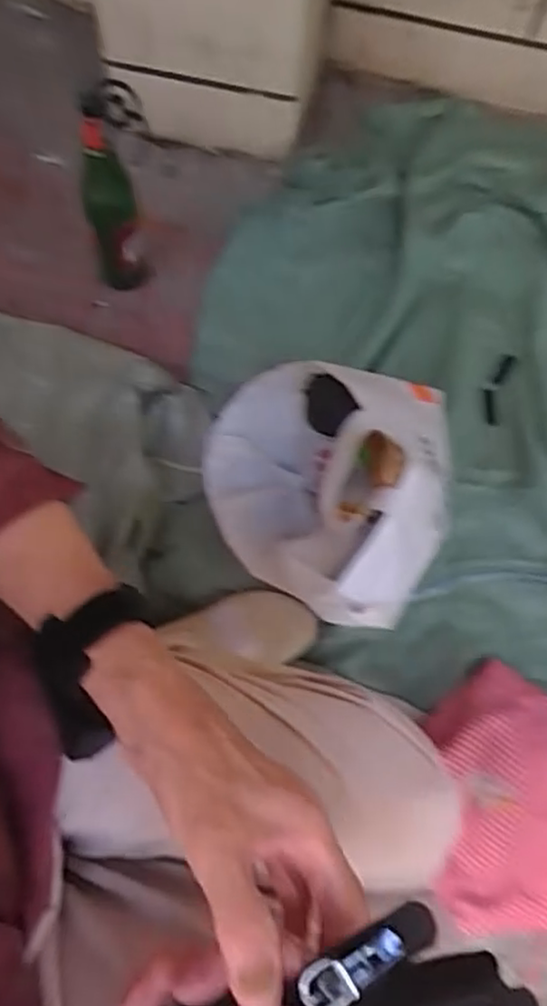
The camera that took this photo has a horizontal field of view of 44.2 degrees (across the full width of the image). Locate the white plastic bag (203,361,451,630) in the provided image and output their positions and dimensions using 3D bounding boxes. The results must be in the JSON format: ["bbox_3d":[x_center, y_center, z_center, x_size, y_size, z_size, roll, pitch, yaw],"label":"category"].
[{"bbox_3d":[0.065,-0.010,0.777,0.281,0.254,0.277,-2,68,-3],"label":"white plastic bag"}]

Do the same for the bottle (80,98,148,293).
[{"bbox_3d":[-0.208,-0.372,0.874,0.072,0.280,0.057,-11,70,-9],"label":"bottle"}]

